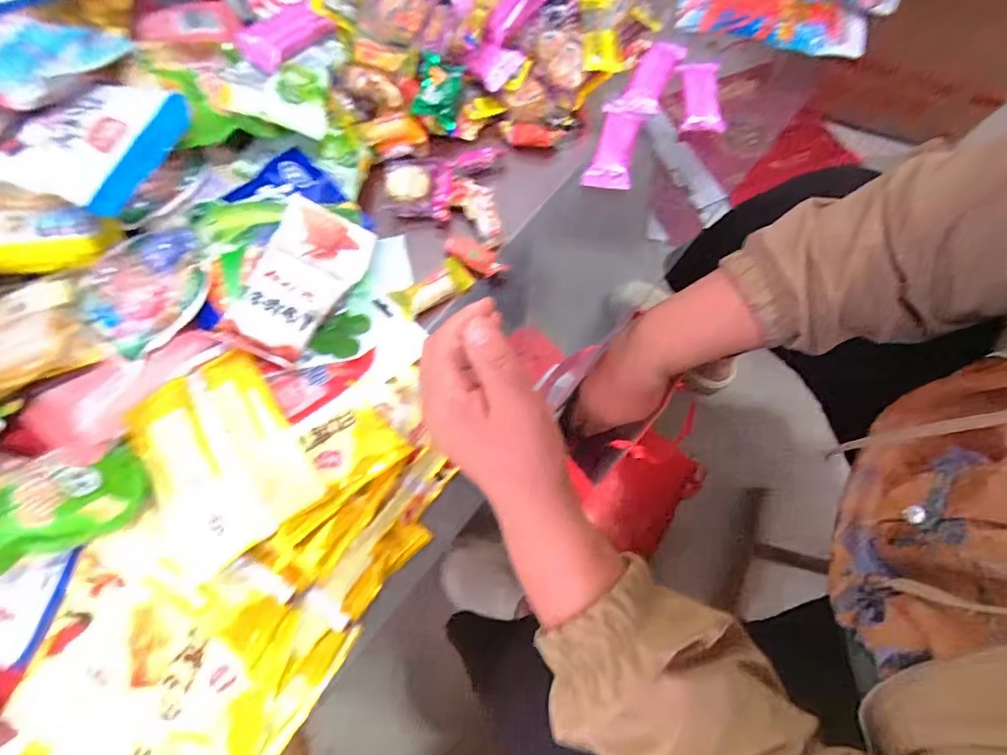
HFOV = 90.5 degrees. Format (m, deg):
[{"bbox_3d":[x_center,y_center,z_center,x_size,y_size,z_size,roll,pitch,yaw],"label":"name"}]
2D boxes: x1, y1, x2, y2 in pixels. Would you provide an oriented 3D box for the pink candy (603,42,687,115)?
[{"bbox_3d":[0.151,-0.306,0.516,0.043,0.014,0.116,30,74,10],"label":"pink candy"}]

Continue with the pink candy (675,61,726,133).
[{"bbox_3d":[0.203,-0.290,0.513,0.040,0.017,0.085,2,71,1],"label":"pink candy"}]

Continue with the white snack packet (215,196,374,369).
[{"bbox_3d":[-0.167,-0.077,0.399,0.079,0.026,0.124,24,73,8],"label":"white snack packet"}]

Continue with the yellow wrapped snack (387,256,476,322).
[{"bbox_3d":[-0.063,-0.081,0.444,0.074,0.011,0.033,-24,73,-8],"label":"yellow wrapped snack"}]

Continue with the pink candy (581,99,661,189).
[{"bbox_3d":[0.116,-0.236,0.496,0.047,0.019,0.108,19,72,7],"label":"pink candy"}]

